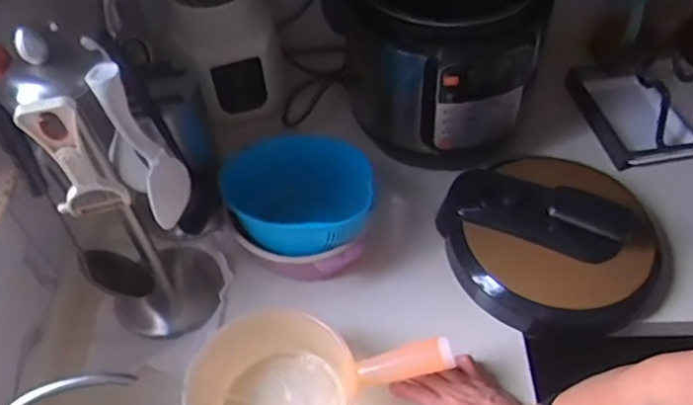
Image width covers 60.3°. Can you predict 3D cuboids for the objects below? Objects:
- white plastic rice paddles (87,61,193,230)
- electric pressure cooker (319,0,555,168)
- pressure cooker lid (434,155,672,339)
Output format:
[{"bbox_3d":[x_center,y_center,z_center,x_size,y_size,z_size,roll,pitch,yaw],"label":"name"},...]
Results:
[{"bbox_3d":[-0.194,-0.054,0.585,0.025,0.190,0.066,3,51,16],"label":"white plastic rice paddles"},{"bbox_3d":[0.152,-0.246,0.915,0.271,0.279,0.289,23,56,20],"label":"electric pressure cooker"},{"bbox_3d":[0.289,0.041,0.813,0.274,0.105,0.258,-1,51,1],"label":"pressure cooker lid"}]

